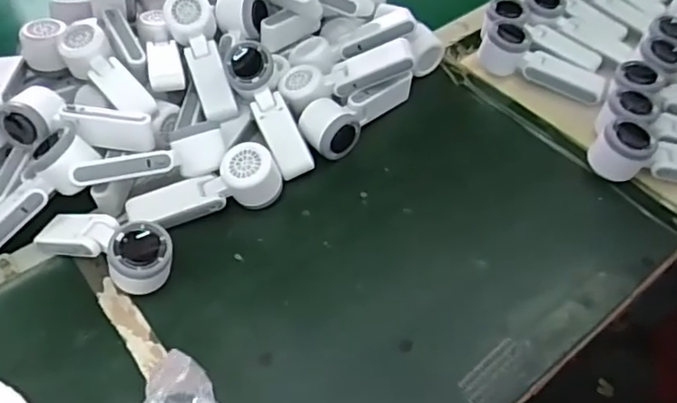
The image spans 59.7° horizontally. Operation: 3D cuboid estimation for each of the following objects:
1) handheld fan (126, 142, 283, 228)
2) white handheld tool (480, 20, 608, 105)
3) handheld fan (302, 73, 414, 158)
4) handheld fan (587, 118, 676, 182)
[{"bbox_3d":[-0.143,-0.008,0.636,0.165,0.057,0.062,-18,52,-13],"label":"handheld fan"},{"bbox_3d":[0.267,-0.176,0.784,0.164,0.059,0.072,27,56,3],"label":"white handheld tool"},{"bbox_3d":[0.020,-0.113,0.719,0.060,0.052,0.161,32,58,25],"label":"handheld fan"},{"bbox_3d":[0.367,-0.057,0.657,0.159,0.053,0.068,3,50,4],"label":"handheld fan"}]

